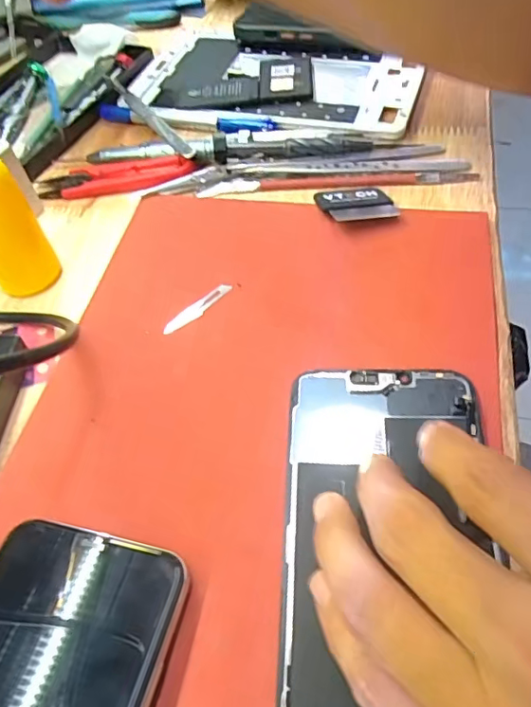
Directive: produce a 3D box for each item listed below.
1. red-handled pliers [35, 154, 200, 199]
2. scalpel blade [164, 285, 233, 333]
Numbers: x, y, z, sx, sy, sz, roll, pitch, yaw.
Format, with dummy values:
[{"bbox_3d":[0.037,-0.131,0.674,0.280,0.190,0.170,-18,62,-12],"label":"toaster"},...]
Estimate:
[{"bbox_3d":[-0.091,-0.108,0.325,0.097,0.012,0.023,0,55,5],"label":"red-handled pliers"},{"bbox_3d":[-0.032,-0.022,0.257,0.040,0.004,0.007,-39,67,-20],"label":"scalpel blade"}]

